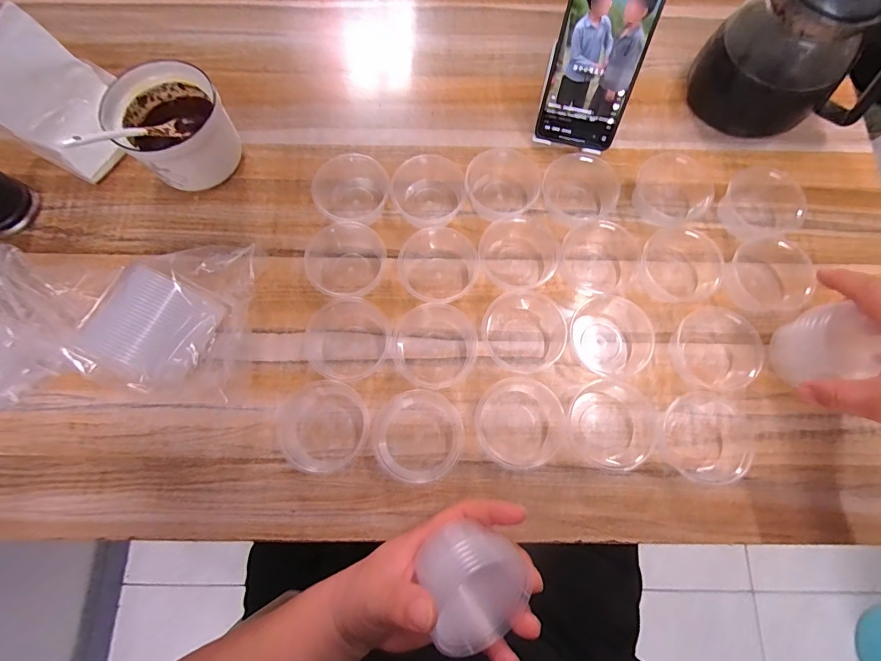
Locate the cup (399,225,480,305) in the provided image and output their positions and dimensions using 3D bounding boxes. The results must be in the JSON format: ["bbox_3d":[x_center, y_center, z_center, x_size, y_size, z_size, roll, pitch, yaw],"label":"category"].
[{"bbox_3d":[-0.001,-0.060,0.363,0.063,0.034,0.064,0,73,-1],"label":"cup"}]

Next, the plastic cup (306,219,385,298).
[{"bbox_3d":[-0.085,-0.063,0.366,0.066,0.033,0.063,0,73,-1],"label":"plastic cup"}]

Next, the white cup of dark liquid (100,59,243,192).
[{"bbox_3d":[-0.242,-0.184,0.375,0.089,0.073,0.089,0,73,-1],"label":"white cup of dark liquid"}]

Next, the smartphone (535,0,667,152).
[{"bbox_3d":[0.143,-0.250,0.360,0.077,0.160,0.007,12,39,2],"label":"smartphone"}]

